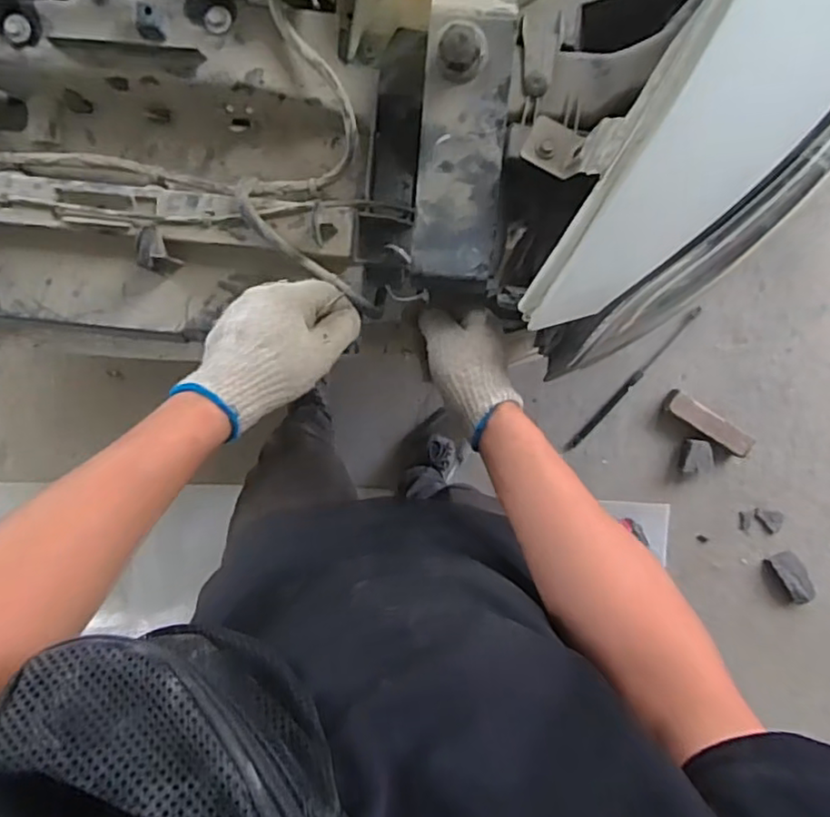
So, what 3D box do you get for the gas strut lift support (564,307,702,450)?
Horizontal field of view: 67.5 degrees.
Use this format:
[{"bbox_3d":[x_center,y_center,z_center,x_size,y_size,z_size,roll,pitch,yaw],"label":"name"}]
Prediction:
[{"bbox_3d":[0.468,-0.060,1.338,0.022,0.019,0.402,42,95,-4],"label":"gas strut lift support"}]

